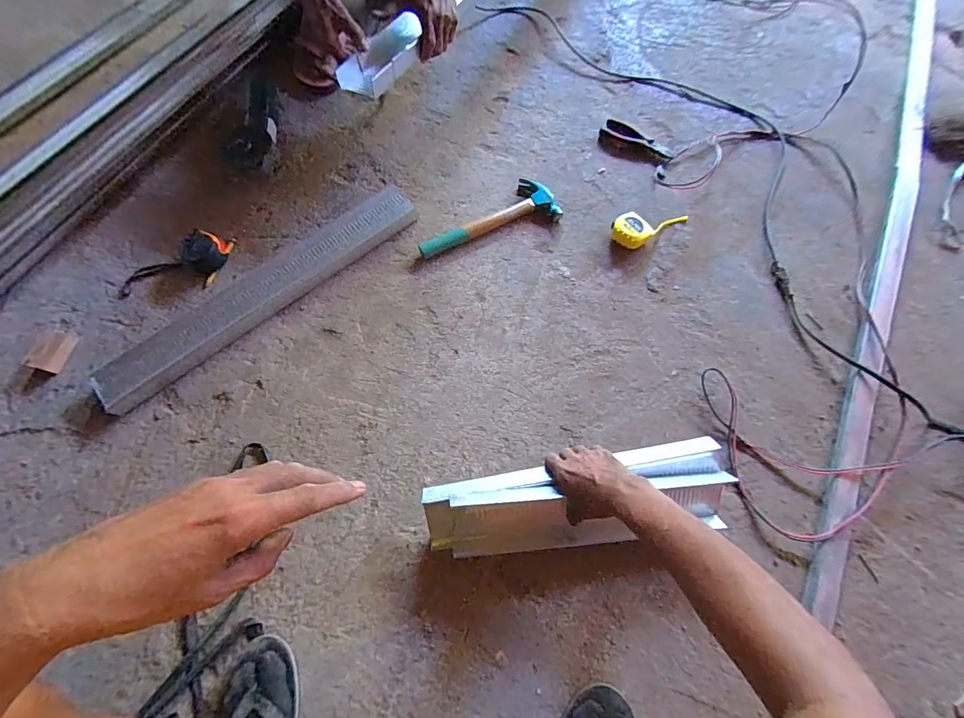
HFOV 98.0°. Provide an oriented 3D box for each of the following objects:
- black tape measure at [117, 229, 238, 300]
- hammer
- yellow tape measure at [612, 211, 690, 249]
[{"bbox_3d":[-0.556,-0.161,0.755,0.218,0.039,0.093,-29,74,-9],"label":"black tape measure"},{"bbox_3d":[0.006,-0.276,0.796,0.271,0.026,0.104,-17,73,-5],"label":"hammer"},{"bbox_3d":[0.309,-0.258,0.787,0.145,0.031,0.072,-33,75,-10],"label":"yellow tape measure"}]

